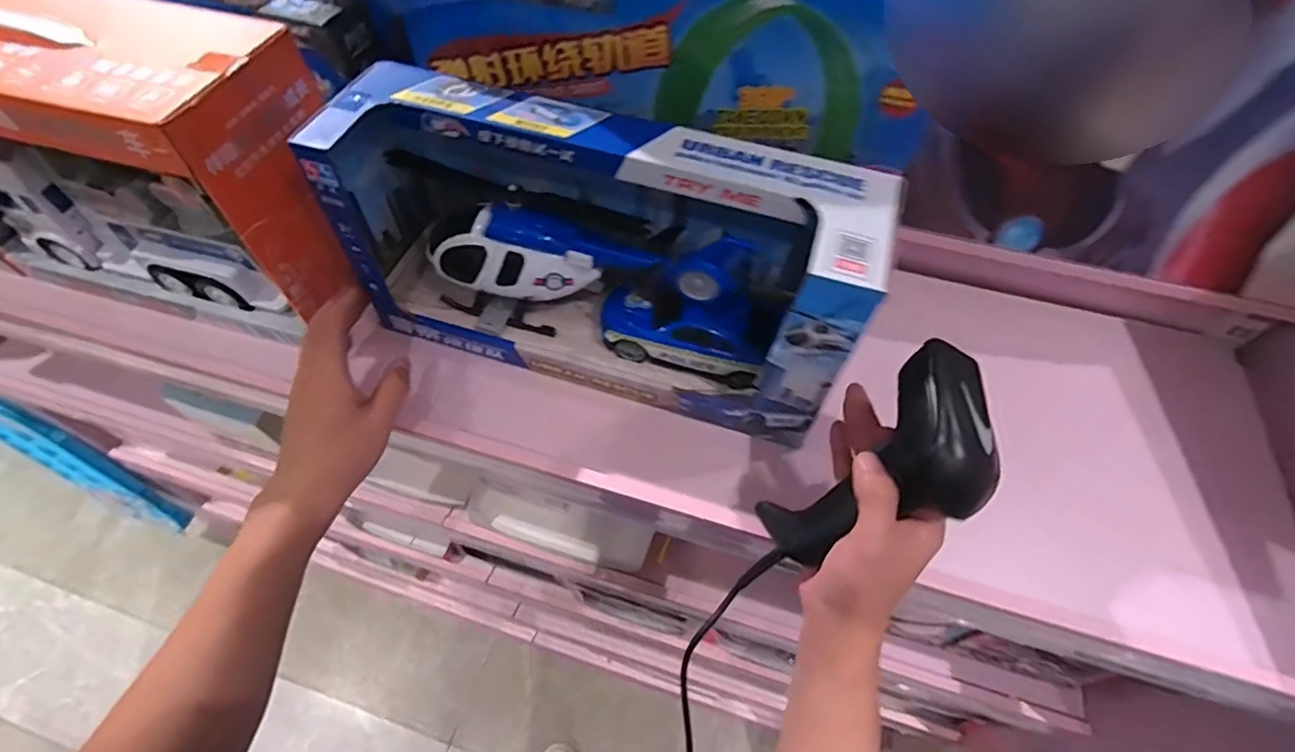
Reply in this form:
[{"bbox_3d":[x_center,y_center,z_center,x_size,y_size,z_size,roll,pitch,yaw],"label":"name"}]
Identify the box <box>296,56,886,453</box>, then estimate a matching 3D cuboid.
[{"bbox_3d":[-0.039,-0.091,0.454,0.389,0.191,0.119,15,58,9],"label":"box"}]

